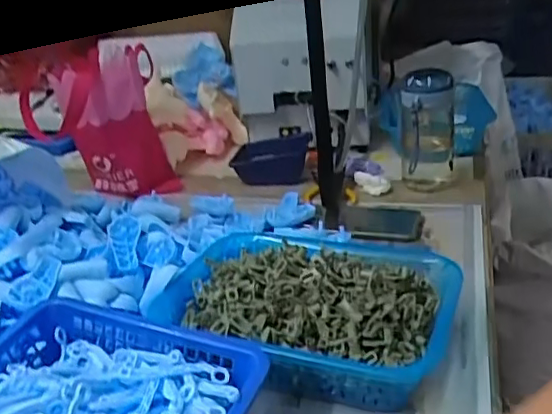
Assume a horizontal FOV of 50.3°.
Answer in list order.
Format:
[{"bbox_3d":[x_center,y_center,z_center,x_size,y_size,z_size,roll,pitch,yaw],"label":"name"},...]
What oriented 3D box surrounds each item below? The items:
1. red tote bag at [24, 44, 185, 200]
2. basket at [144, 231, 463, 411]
[{"bbox_3d":[-0.264,-0.121,0.896,0.183,0.224,0.103,-23,31,-35],"label":"red tote bag"},{"bbox_3d":[0.024,0.092,0.536,0.266,0.062,0.185,8,28,26],"label":"basket"}]

